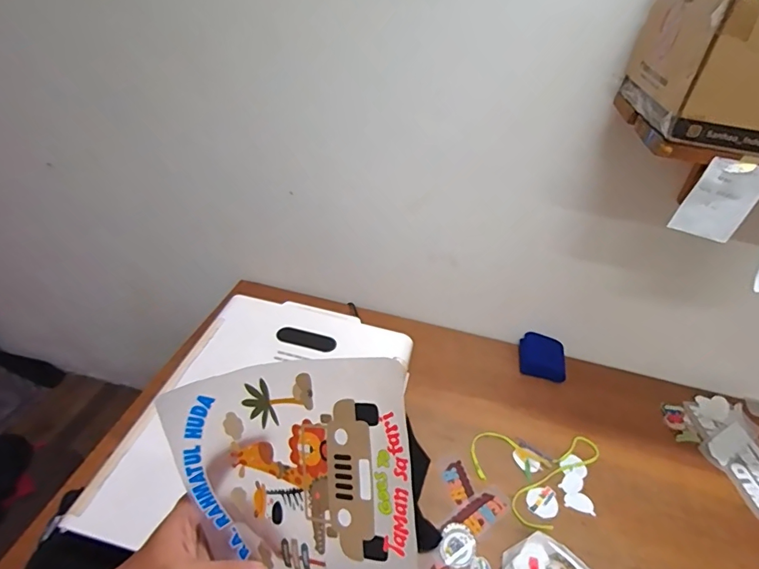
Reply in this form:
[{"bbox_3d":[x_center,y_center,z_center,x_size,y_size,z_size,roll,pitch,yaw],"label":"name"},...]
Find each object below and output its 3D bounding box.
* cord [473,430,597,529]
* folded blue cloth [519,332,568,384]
[{"bbox_3d":[0.311,0.356,0.932,0.201,0.009,0.261,34,46,31],"label":"cord"},{"bbox_3d":[0.410,0.181,1.130,0.117,0.031,0.123,14,39,9],"label":"folded blue cloth"}]

